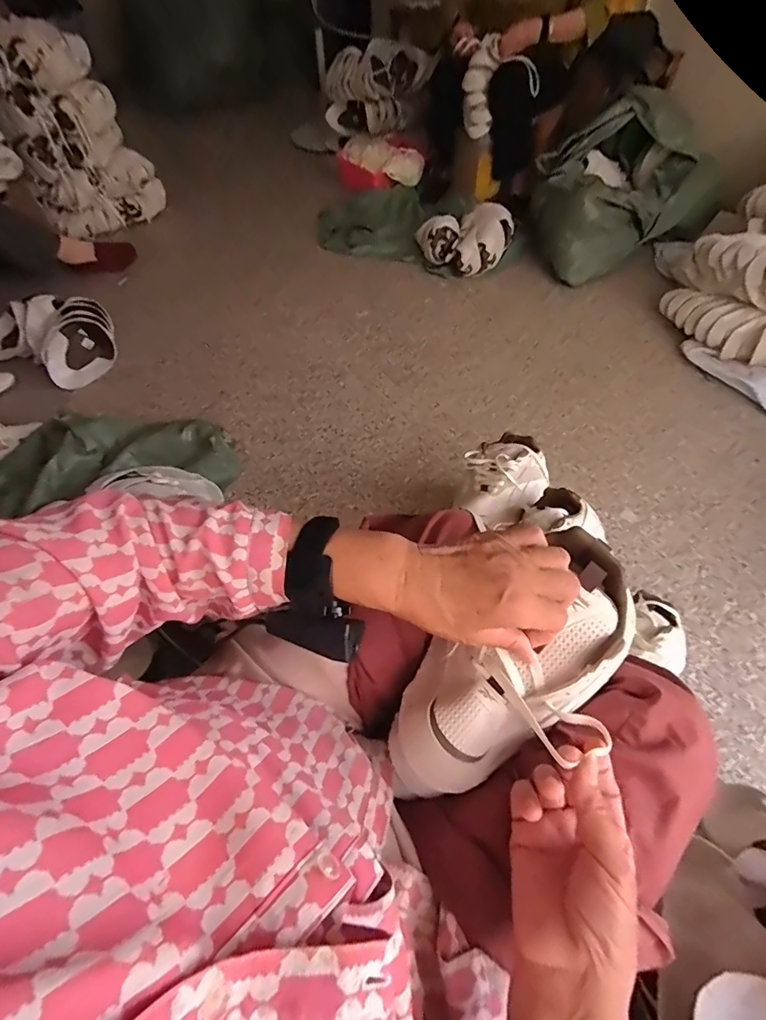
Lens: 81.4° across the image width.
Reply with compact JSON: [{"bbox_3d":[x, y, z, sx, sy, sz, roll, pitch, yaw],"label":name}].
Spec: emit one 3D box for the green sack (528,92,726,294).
[{"bbox_3d":[0.785,-1.076,1.448,0.634,0.302,0.385,-23,58,-14],"label":"green sack"}]

